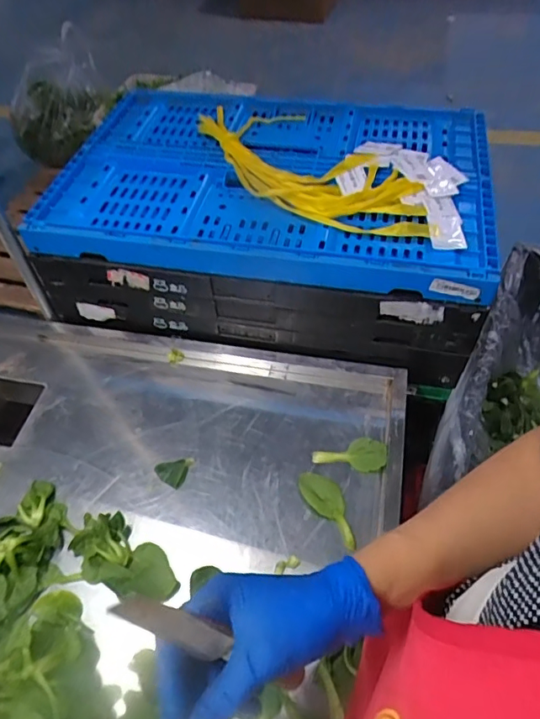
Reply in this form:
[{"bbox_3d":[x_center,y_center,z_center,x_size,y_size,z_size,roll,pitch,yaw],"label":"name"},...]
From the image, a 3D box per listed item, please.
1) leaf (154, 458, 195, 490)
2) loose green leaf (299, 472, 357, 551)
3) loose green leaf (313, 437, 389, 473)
[{"bbox_3d":[-0.121,0.136,0.619,0.040,0.007,0.040,20,57,17],"label":"leaf"},{"bbox_3d":[0.073,0.170,0.581,0.041,0.006,0.100,-33,58,-20],"label":"loose green leaf"},{"bbox_3d":[0.100,0.113,0.616,0.087,0.019,0.039,10,54,10],"label":"loose green leaf"}]

